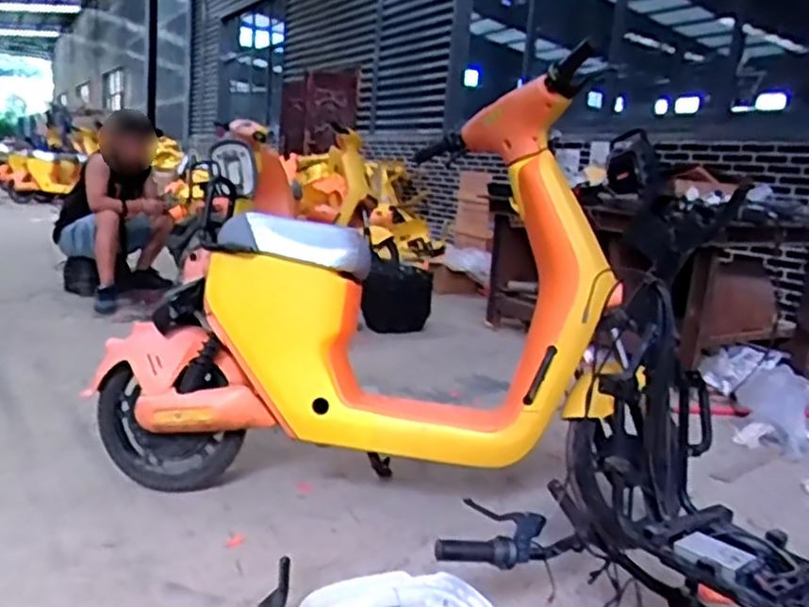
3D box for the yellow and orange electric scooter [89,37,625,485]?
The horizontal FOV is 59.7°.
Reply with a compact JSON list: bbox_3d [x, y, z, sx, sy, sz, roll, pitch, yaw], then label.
[{"bbox_3d":[-0.133,-0.022,1.725,1.199,0.956,0.442,7,11,12],"label":"yellow and orange electric scooter"}]

